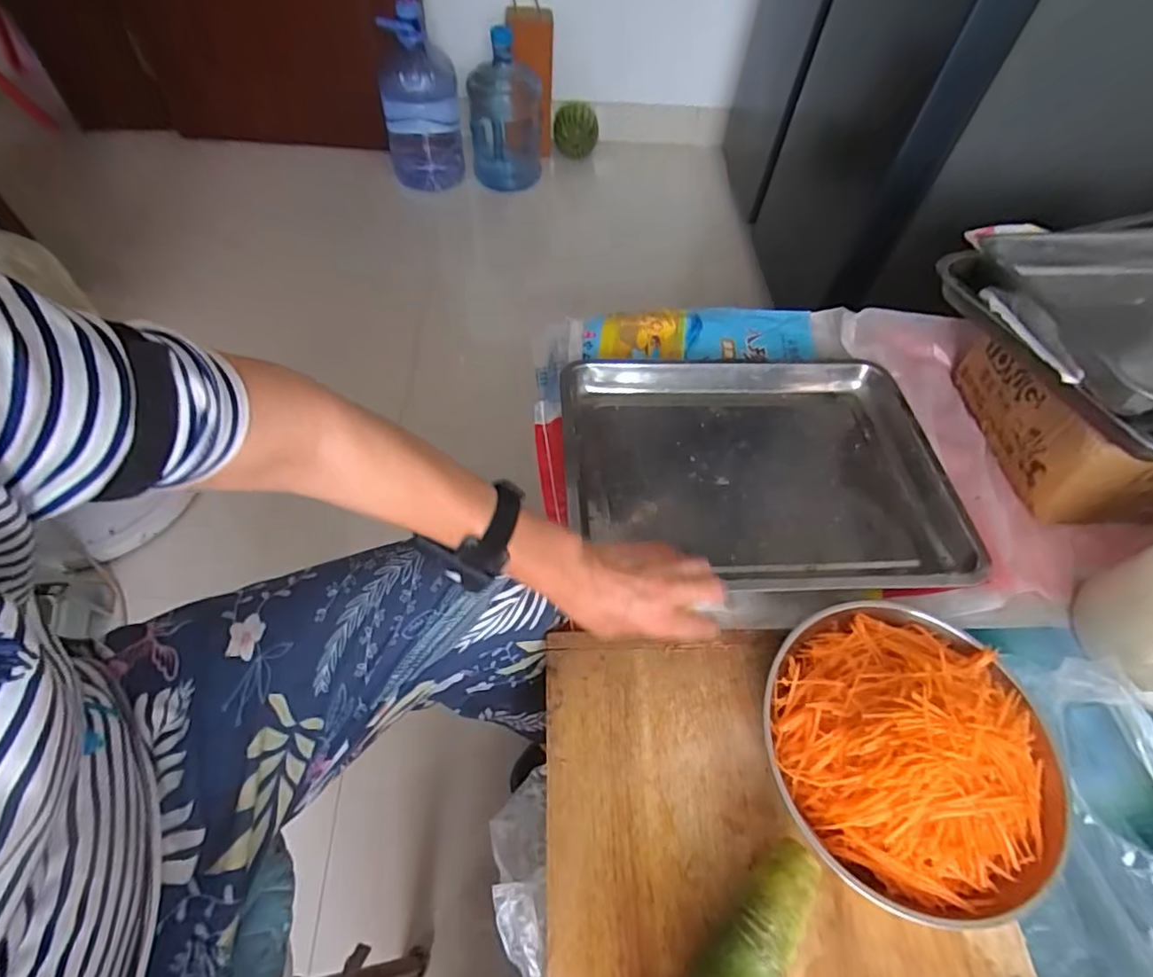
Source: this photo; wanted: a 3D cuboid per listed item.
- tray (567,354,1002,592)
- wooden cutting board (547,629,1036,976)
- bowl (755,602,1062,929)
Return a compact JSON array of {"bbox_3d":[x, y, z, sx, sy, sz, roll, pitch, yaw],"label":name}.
[{"bbox_3d":[0.208,-0.028,0.687,0.433,0.044,0.335,-1,56,-5],"label":"tray"},{"bbox_3d":[0.165,0.375,0.419,0.362,0.025,0.547,0,56,-4],"label":"wooden cutting board"},{"bbox_3d":[0.286,0.214,0.494,0.227,0.087,0.239,2,56,-3],"label":"bowl"}]

